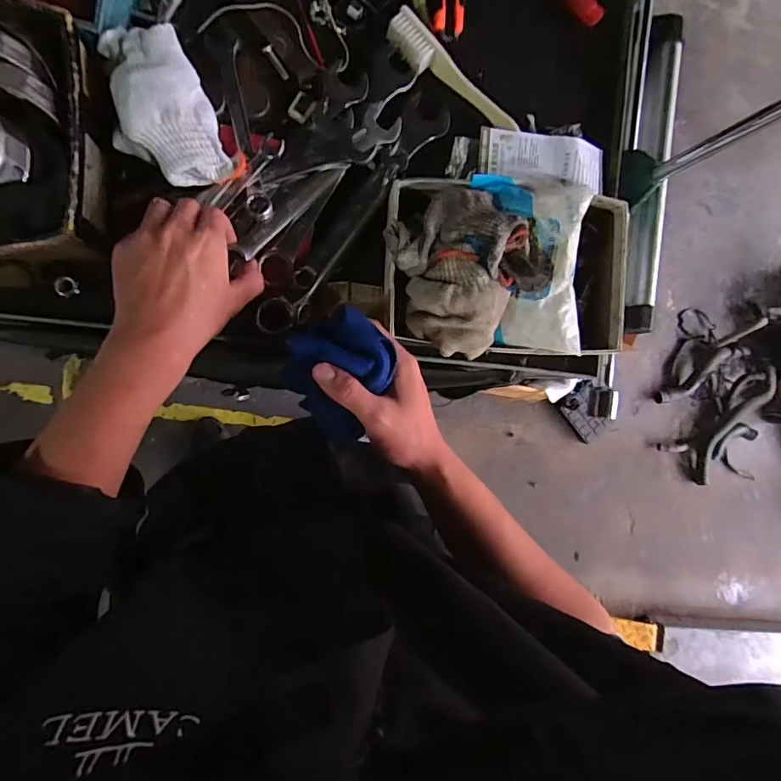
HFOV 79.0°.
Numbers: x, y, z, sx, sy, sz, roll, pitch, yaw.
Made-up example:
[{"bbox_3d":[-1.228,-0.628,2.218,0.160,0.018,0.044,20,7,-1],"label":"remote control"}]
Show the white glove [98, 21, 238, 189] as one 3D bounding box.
[{"bbox_3d":[-0.190,-0.226,0.388,0.083,0.065,0.117,-20,94,-8],"label":"white glove"}]

